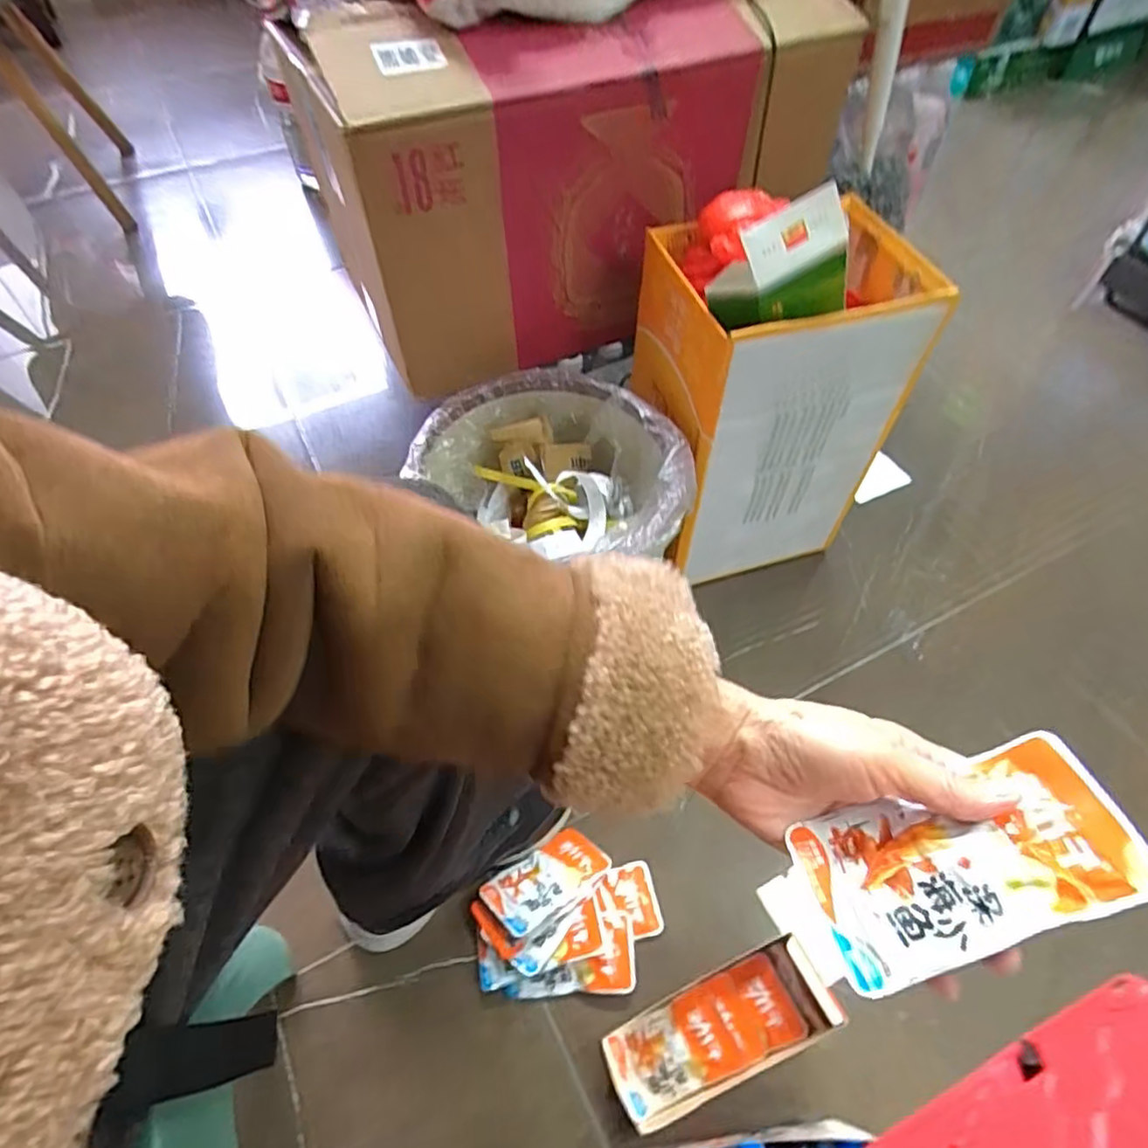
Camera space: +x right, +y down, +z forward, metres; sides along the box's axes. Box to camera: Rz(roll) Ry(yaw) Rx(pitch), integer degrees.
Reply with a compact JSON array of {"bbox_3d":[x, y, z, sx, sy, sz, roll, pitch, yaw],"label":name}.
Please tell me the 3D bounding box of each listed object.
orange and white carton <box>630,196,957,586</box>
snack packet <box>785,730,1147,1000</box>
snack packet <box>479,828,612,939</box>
[{"bbox_3d":[0.221,-0.198,0.815,0.252,0.396,0.208,-11,56,-7],"label":"orange and white carton"},{"bbox_3d":[0.161,0.118,0.273,0.126,0.017,0.065,-23,57,5],"label":"snack packet"},{"bbox_3d":[-0.026,0.312,0.674,0.126,0.010,0.064,-21,41,-32],"label":"snack packet"}]

